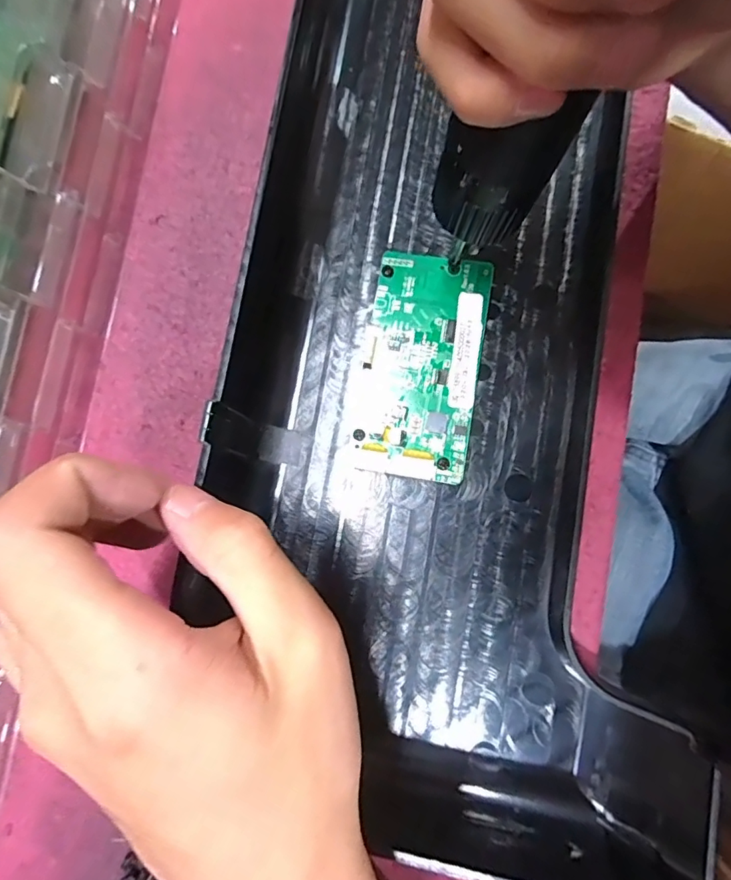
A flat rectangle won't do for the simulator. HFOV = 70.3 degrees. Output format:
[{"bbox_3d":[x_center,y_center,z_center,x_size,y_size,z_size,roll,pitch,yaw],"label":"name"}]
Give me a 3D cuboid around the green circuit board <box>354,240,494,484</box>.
[{"bbox_3d":[0.023,-0.032,0.217,0.048,0.011,0.094,9,83,7],"label":"green circuit board"}]

